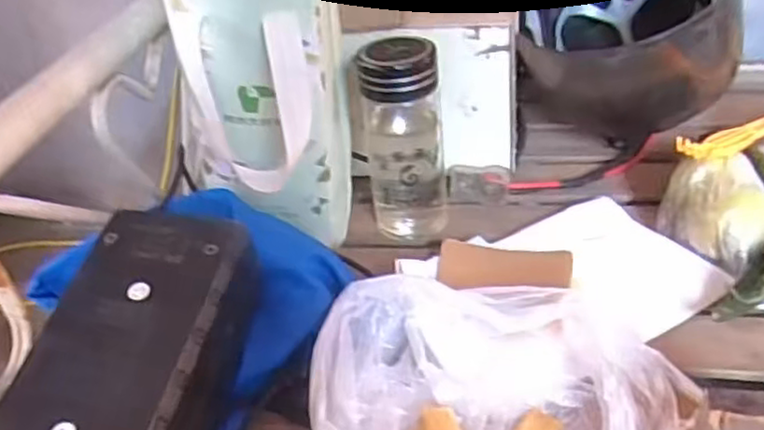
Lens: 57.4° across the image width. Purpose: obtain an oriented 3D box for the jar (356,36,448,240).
[{"bbox_3d":[0.022,-0.056,0.626,0.067,0.195,0.058,-2,36,6],"label":"jar"}]

